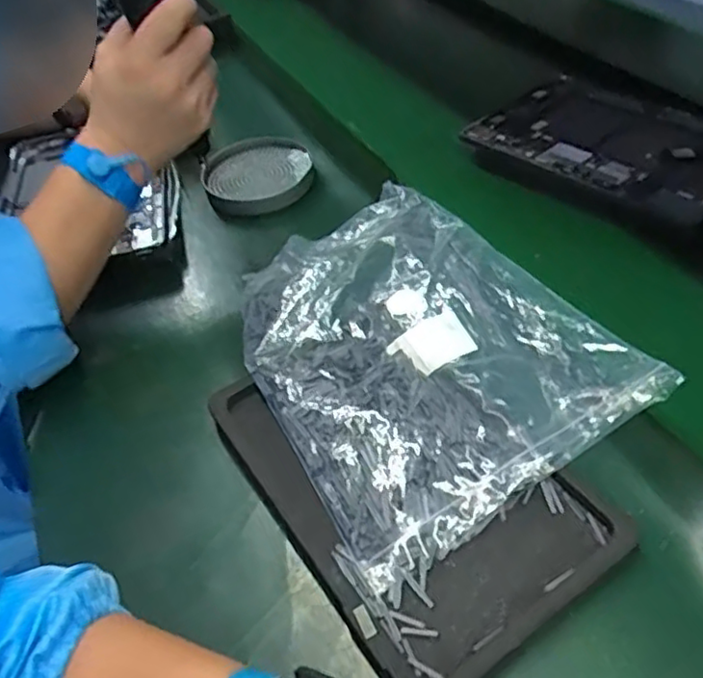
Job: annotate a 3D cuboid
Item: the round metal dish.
[{"bbox_3d":[-0.098,-0.171,0.676,0.111,0.023,0.119,-3,48,3],"label":"round metal dish"}]

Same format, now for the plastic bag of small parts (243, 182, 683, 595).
[{"bbox_3d":[0.036,0.001,0.470,0.225,0.040,0.290,-27,51,-17],"label":"plastic bag of small parts"}]

